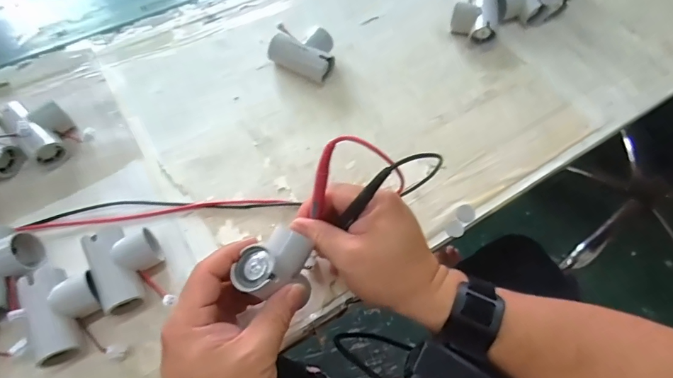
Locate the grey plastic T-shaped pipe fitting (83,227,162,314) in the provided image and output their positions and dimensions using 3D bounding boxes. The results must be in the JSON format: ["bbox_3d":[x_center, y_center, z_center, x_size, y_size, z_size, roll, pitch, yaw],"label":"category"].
[{"bbox_3d":[-0.183,0.064,0.347,0.055,0.026,0.073,-26,66,-15],"label":"grey plastic T-shaped pipe fitting"}]

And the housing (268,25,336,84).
[{"bbox_3d":[-0.040,-0.167,0.478,0.084,0.035,0.051,25,64,11],"label":"housing"}]

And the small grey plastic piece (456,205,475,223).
[{"bbox_3d":[0.130,0.025,0.403,0.017,0.005,0.019,39,67,17],"label":"small grey plastic piece"}]

